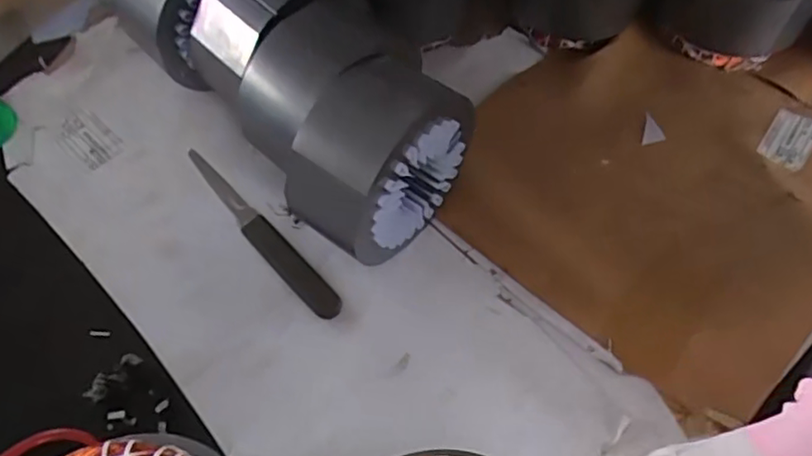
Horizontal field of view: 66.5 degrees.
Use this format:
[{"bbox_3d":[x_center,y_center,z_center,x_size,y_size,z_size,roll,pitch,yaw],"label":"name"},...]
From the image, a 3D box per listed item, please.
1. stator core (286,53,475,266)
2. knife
[{"bbox_3d":[-0.021,-0.050,0.505,0.086,0.142,0.143,33,63,17],"label":"stator core"},{"bbox_3d":[-0.132,0.001,0.547,0.025,0.006,0.212,-38,67,-22],"label":"knife"}]

